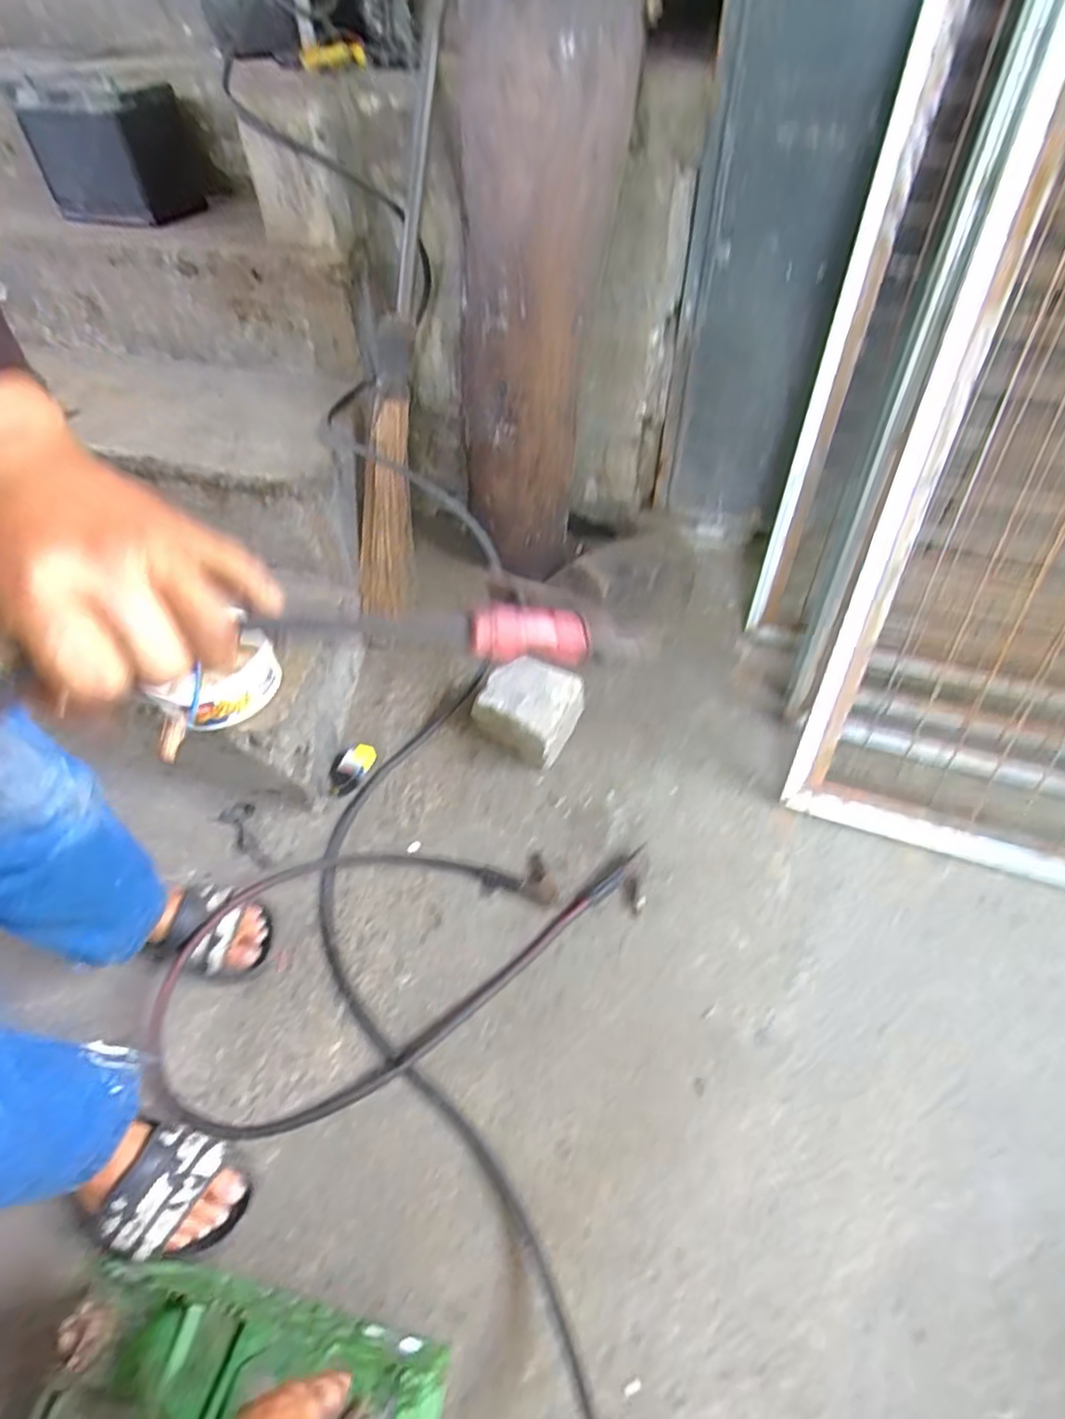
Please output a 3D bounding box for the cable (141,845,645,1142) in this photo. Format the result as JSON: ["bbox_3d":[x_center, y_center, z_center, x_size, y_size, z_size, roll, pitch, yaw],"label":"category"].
[{"bbox_3d":[-0.172,0.317,0.928,0.700,0.067,0.334,-23,62,-16],"label":"cable"}]

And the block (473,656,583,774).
[{"bbox_3d":[-0.008,0.005,1.138,0.159,0.117,0.146,20,55,21],"label":"block"}]

